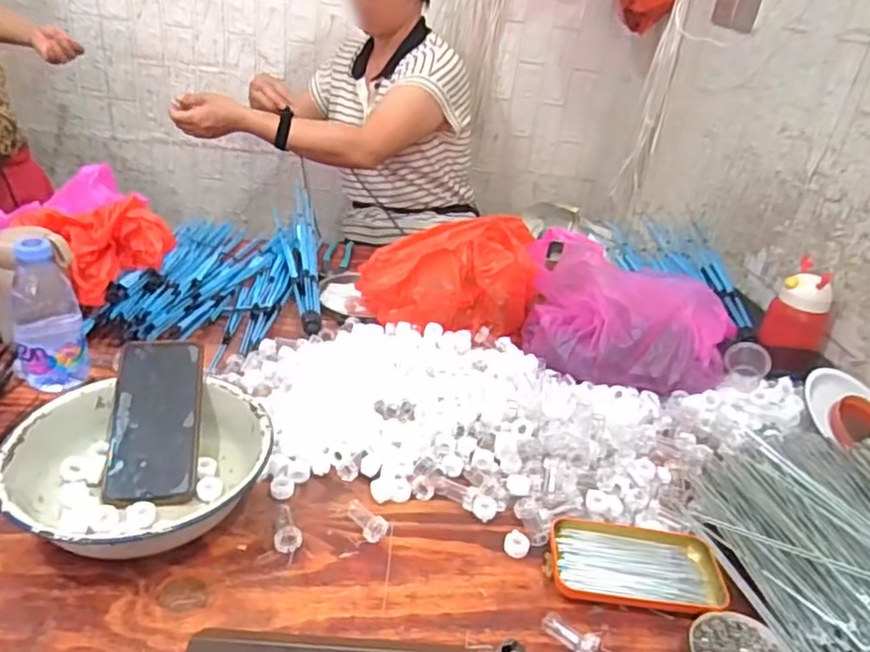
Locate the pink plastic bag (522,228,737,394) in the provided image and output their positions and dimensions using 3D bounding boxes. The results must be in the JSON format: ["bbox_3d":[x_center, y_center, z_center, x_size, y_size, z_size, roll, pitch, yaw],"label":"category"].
[{"bbox_3d":[0.248,-0.022,0.830,0.259,0.118,0.198,12,29,9],"label":"pink plastic bag"}]

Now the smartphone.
[{"bbox_3d":[-0.263,0.087,0.603,0.077,0.014,0.159,0,62,-13],"label":"smartphone"}]

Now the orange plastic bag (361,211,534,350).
[{"bbox_3d":[0.019,-0.079,0.888,0.240,0.118,0.174,10,28,5],"label":"orange plastic bag"}]

